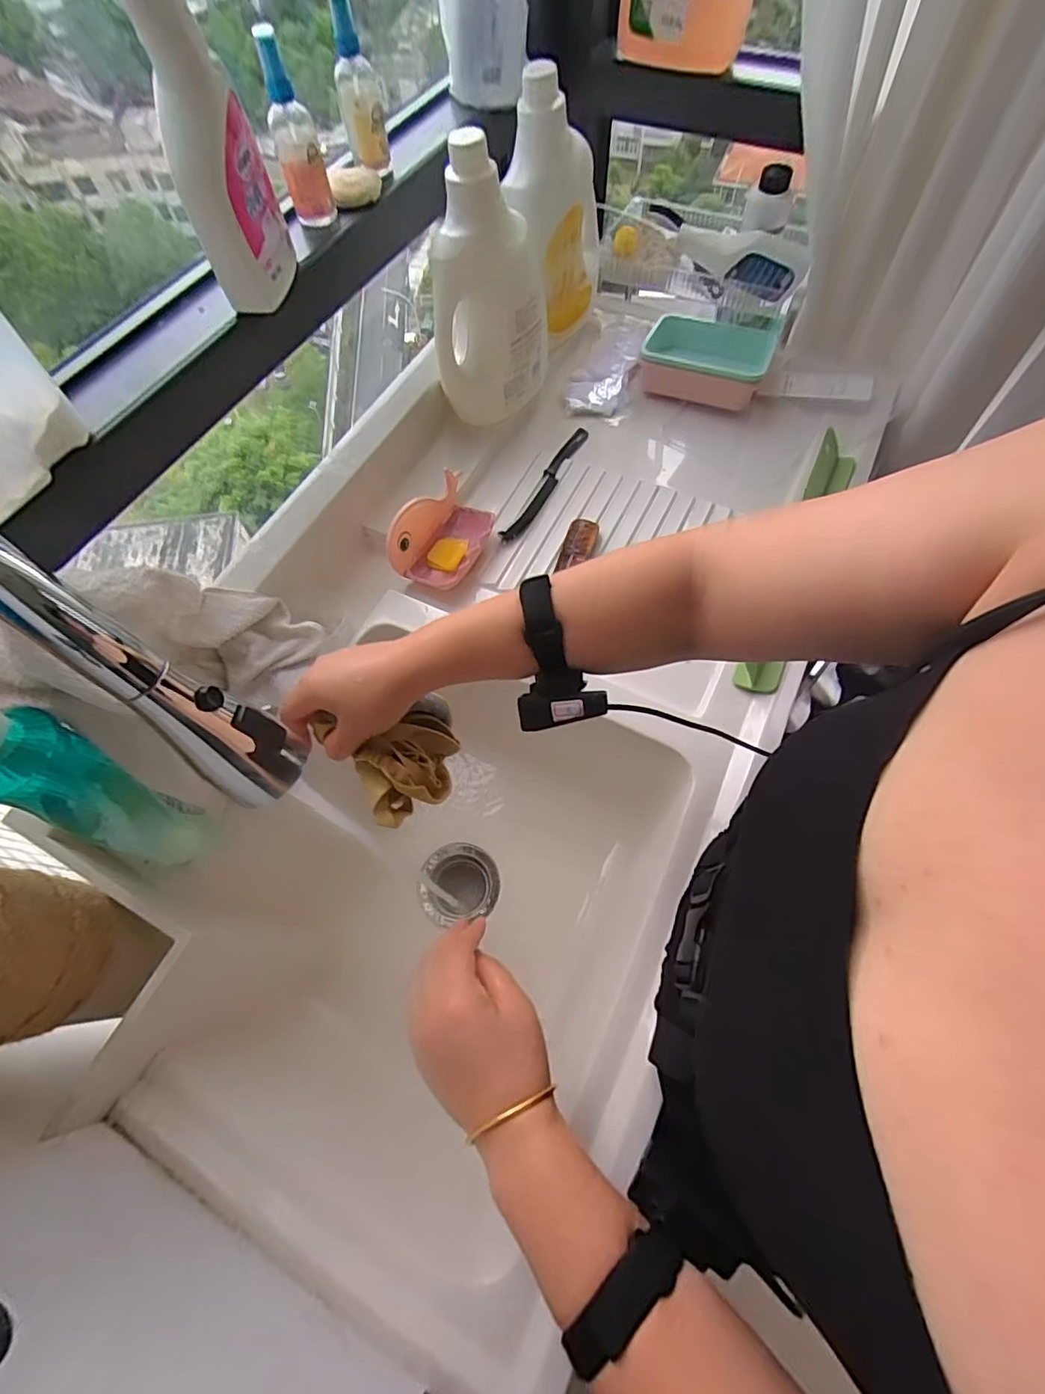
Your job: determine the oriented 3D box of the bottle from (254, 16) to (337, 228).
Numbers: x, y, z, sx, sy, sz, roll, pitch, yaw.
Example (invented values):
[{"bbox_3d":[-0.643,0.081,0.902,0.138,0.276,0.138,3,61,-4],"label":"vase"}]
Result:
[{"bbox_3d":[-0.223,-0.547,0.530,0.042,0.138,0.051,-16,65,-6],"label":"bottle"}]

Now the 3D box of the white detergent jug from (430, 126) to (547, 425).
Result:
[{"bbox_3d":[-0.041,-0.484,0.672,0.132,0.289,0.107,1,65,3],"label":"white detergent jug"}]

